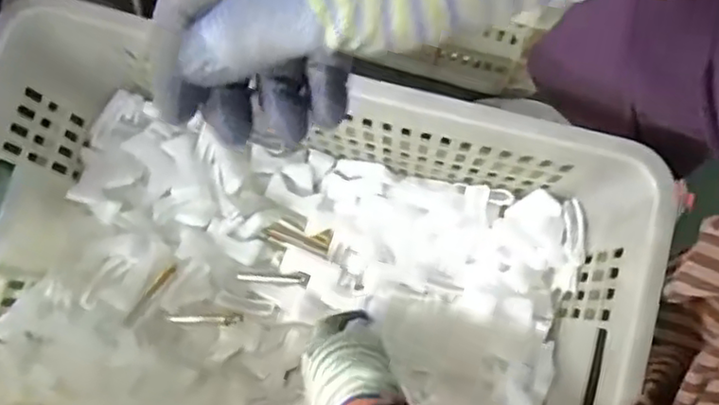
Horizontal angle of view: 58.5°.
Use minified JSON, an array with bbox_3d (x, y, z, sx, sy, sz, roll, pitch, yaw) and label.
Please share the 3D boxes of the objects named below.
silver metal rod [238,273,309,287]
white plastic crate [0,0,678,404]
[{"bbox_3d":[-0.089,0.078,0.657,0.073,0.008,0.012,0,78,2],"label":"silver metal rod"},{"bbox_3d":[-0.065,0.089,0.559,0.526,0.235,0.341,16,79,5],"label":"white plastic crate"}]

